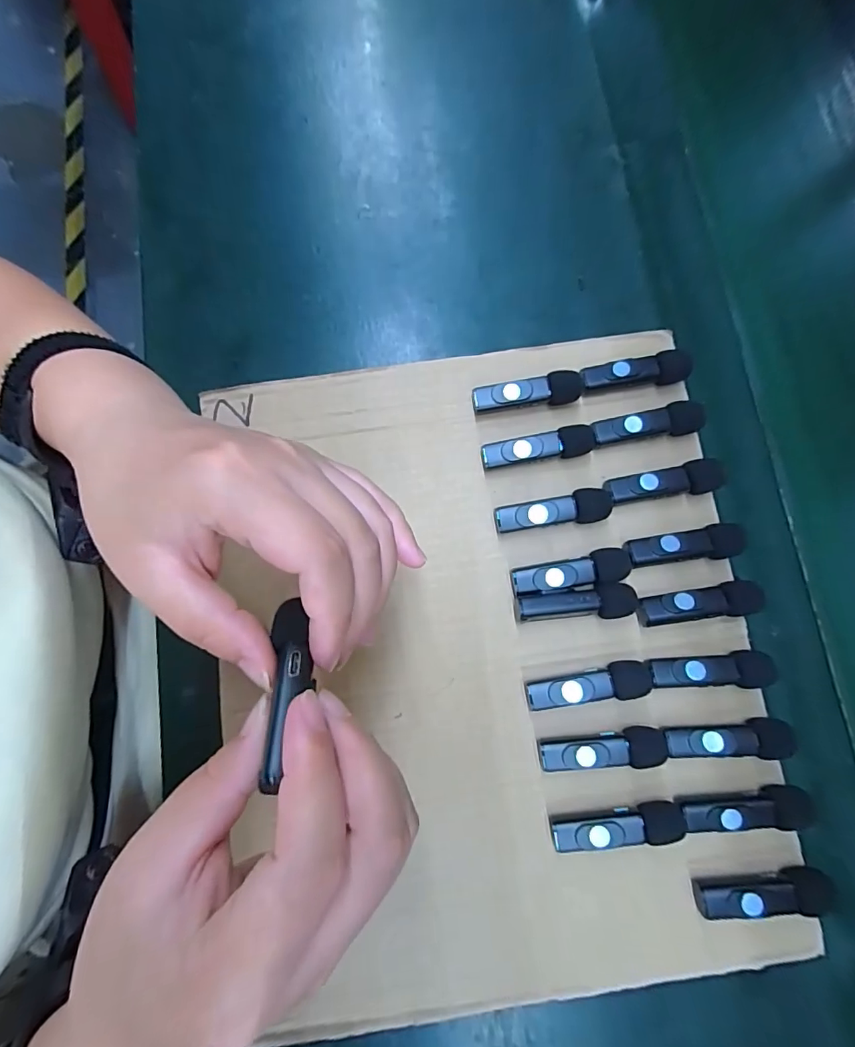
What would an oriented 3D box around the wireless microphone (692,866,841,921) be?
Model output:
[{"bbox_3d":[0.169,0.185,0.243,0.067,0.015,0.017,-5,80,0],"label":"wireless microphone"}]

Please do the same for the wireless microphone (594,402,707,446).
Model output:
[{"bbox_3d":[0.129,-0.058,0.287,0.064,0.017,0.017,-7,80,-1],"label":"wireless microphone"}]

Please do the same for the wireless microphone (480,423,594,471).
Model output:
[{"bbox_3d":[0.065,-0.044,0.287,0.065,0.018,0.016,-9,80,-1],"label":"wireless microphone"}]

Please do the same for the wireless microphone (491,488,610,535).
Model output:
[{"bbox_3d":[0.072,-0.006,0.281,0.066,0.018,0.018,-8,80,-1],"label":"wireless microphone"}]

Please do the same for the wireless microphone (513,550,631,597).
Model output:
[{"bbox_3d":[0.080,0.028,0.275,0.065,0.019,0.018,-9,80,-1],"label":"wireless microphone"}]

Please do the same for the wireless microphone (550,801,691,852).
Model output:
[{"bbox_3d":[0.097,0.154,0.249,0.065,0.017,0.018,-6,80,0],"label":"wireless microphone"}]

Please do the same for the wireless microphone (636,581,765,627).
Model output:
[{"bbox_3d":[0.149,0.044,0.269,0.065,0.018,0.018,-6,80,-1],"label":"wireless microphone"}]

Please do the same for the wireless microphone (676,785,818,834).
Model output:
[{"bbox_3d":[0.161,0.146,0.250,0.064,0.019,0.018,-4,80,0],"label":"wireless microphone"}]

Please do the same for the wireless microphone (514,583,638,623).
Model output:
[{"bbox_3d":[0.082,0.045,0.271,0.067,0.018,0.018,-3,80,0],"label":"wireless microphone"}]

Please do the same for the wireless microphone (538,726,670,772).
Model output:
[{"bbox_3d":[0.092,0.119,0.256,0.065,0.017,0.019,-4,80,0],"label":"wireless microphone"}]

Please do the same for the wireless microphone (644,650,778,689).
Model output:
[{"bbox_3d":[0.152,0.081,0.264,0.064,0.016,0.019,-5,80,0],"label":"wireless microphone"}]

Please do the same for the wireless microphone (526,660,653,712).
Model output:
[{"bbox_3d":[0.087,0.088,0.263,0.066,0.016,0.018,-8,80,-1],"label":"wireless microphone"}]

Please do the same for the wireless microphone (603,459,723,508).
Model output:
[{"bbox_3d":[0.136,-0.023,0.283,0.067,0.017,0.018,-8,80,-1],"label":"wireless microphone"}]

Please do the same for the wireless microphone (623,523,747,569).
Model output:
[{"bbox_3d":[0.144,0.014,0.275,0.063,0.019,0.018,-8,80,-1],"label":"wireless microphone"}]

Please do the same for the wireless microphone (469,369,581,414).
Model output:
[{"bbox_3d":[0.060,-0.077,0.293,0.065,0.017,0.016,-10,80,-1],"label":"wireless microphone"}]

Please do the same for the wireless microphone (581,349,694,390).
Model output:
[{"bbox_3d":[0.125,-0.091,0.293,0.064,0.018,0.016,-5,80,0],"label":"wireless microphone"}]

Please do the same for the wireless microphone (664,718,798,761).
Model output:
[{"bbox_3d":[0.157,0.113,0.257,0.063,0.018,0.018,-1,80,0],"label":"wireless microphone"}]

